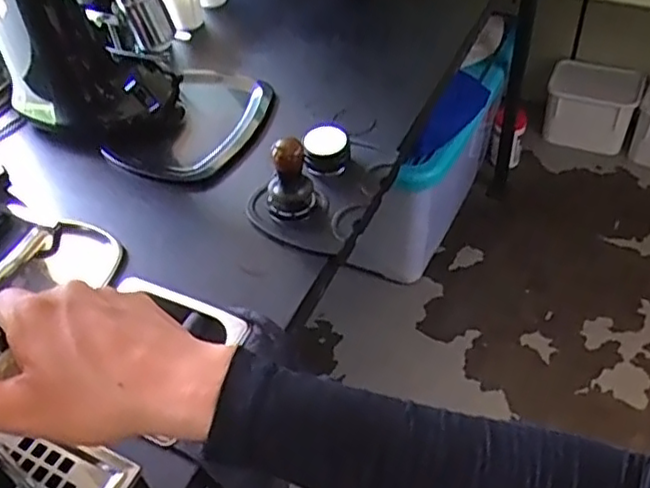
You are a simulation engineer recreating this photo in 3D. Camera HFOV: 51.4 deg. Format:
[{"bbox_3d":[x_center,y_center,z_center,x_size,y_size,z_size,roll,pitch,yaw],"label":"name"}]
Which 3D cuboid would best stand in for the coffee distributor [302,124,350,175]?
[{"bbox_3d":[0.001,-0.124,0.871,0.057,0.043,0.061,-2,47,3],"label":"coffee distributor"}]

